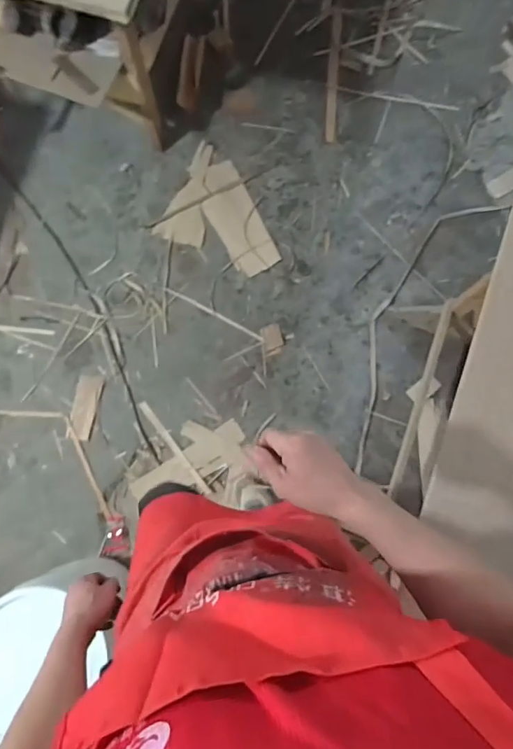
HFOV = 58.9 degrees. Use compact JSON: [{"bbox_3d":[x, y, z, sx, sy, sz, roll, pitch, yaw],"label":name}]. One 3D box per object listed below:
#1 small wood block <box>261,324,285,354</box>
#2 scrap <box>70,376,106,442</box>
[{"bbox_3d":[0.054,-0.123,1.544,0.073,0.024,0.086,-16,81,-1],"label":"small wood block"},{"bbox_3d":[-0.581,0.108,1.538,0.090,0.009,0.212,11,82,4],"label":"scrap"}]

